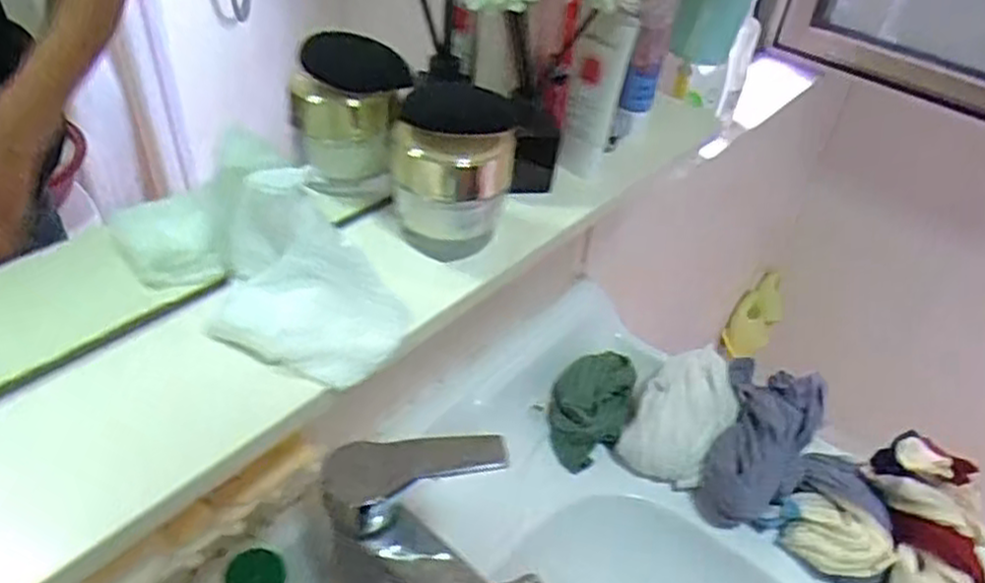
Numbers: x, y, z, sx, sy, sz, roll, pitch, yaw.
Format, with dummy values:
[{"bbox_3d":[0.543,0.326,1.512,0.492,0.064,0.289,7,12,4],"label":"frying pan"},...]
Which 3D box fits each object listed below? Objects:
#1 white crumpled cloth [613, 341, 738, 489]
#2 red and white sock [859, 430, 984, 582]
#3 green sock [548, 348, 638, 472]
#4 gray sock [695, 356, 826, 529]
[{"bbox_3d":[0.186,0.124,0.756,0.089,0.082,0.101,23,41,19],"label":"white crumpled cloth"},{"bbox_3d":[0.379,0.206,0.661,0.083,0.050,0.162,6,71,-2],"label":"red and white sock"},{"bbox_3d":[0.105,0.114,0.781,0.072,0.063,0.124,34,45,29],"label":"green sock"},{"bbox_3d":[0.250,0.143,0.734,0.091,0.037,0.167,25,68,22],"label":"gray sock"}]

